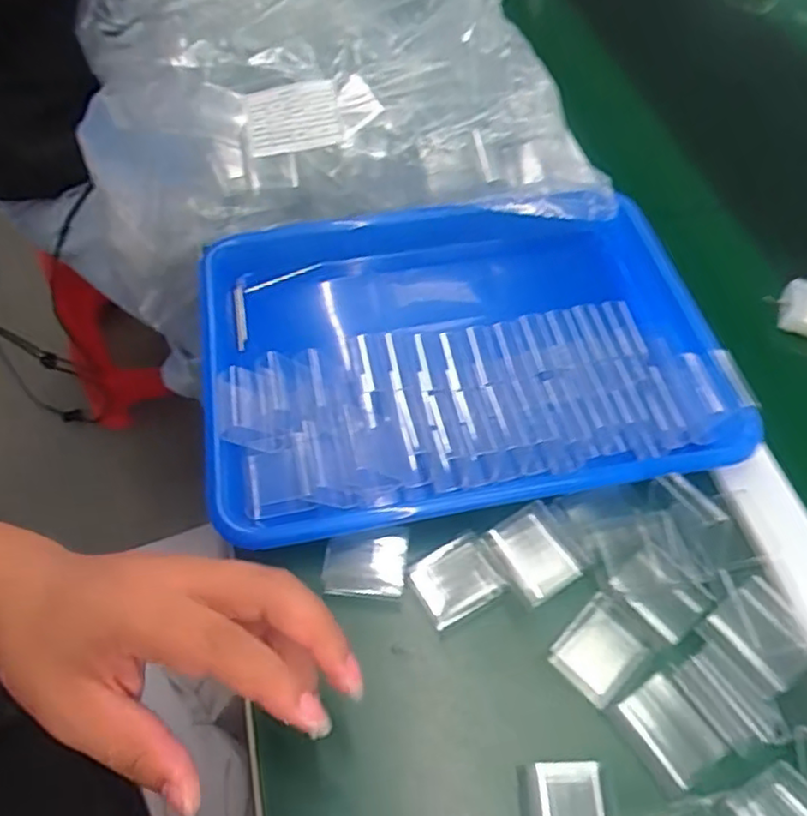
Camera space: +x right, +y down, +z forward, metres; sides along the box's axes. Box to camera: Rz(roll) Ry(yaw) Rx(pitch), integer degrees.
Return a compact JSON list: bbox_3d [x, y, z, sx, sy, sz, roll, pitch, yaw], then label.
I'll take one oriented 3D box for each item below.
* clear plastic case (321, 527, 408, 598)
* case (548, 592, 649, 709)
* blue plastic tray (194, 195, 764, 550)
[{"bbox_3d":[-0.021,0.089,0.371,0.046,0.027,0.030,-4,56,-5],"label":"clear plastic case"},{"bbox_3d":[0.103,0.127,0.345,0.043,0.014,0.037,-39,65,-24],"label":"case"},{"bbox_3d":[0.033,-0.041,0.446,0.324,0.063,0.246,-8,57,-7],"label":"blue plastic tray"}]

